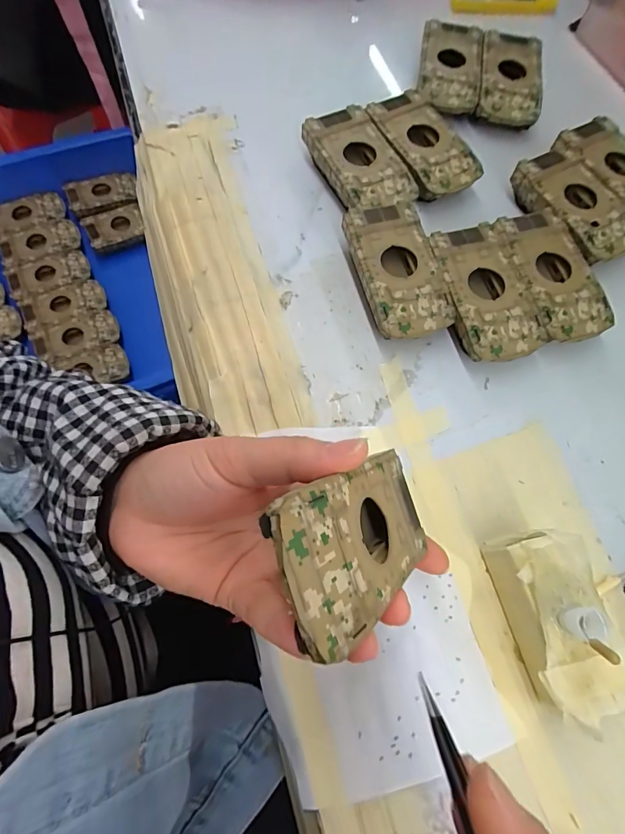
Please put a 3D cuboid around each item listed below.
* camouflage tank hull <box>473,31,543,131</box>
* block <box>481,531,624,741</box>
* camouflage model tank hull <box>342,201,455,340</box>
[{"bbox_3d":[0.164,-0.281,0.350,0.052,0.015,0.091,10,73,3],"label":"camouflage tank hull"},{"bbox_3d":[0.119,0.099,0.205,0.047,0.046,0.083,-18,72,-10],"label":"block"},{"bbox_3d":[0.056,-0.095,0.281,0.050,0.023,0.095,-13,71,-9],"label":"camouflage model tank hull"}]

